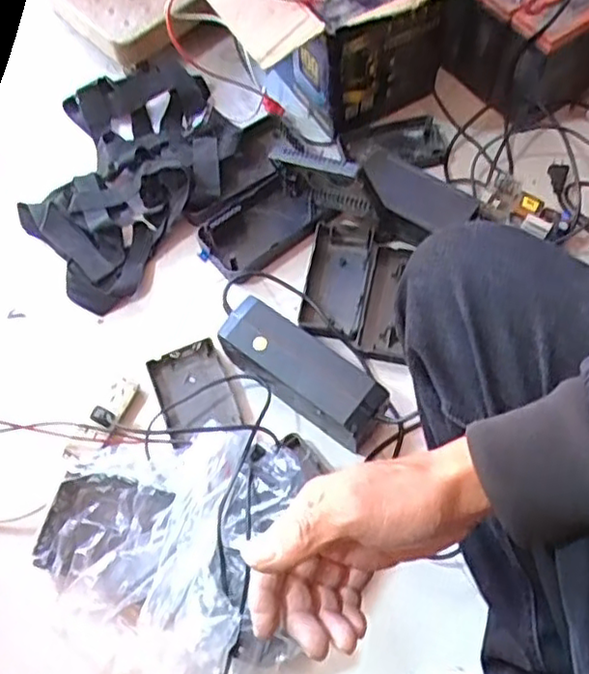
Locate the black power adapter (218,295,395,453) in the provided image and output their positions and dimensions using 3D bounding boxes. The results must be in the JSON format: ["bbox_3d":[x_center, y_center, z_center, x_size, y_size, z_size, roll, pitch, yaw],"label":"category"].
[{"bbox_3d":[0.007,0.044,0.812,0.214,0.096,0.068,33,71,17],"label":"black power adapter"}]

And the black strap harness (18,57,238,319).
[{"bbox_3d":[-0.263,-0.250,0.982,0.298,0.060,0.389,31,70,17],"label":"black strap harness"}]

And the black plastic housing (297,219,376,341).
[{"bbox_3d":[0.060,-0.080,0.911,0.081,0.028,0.169,9,66,8],"label":"black plastic housing"}]

